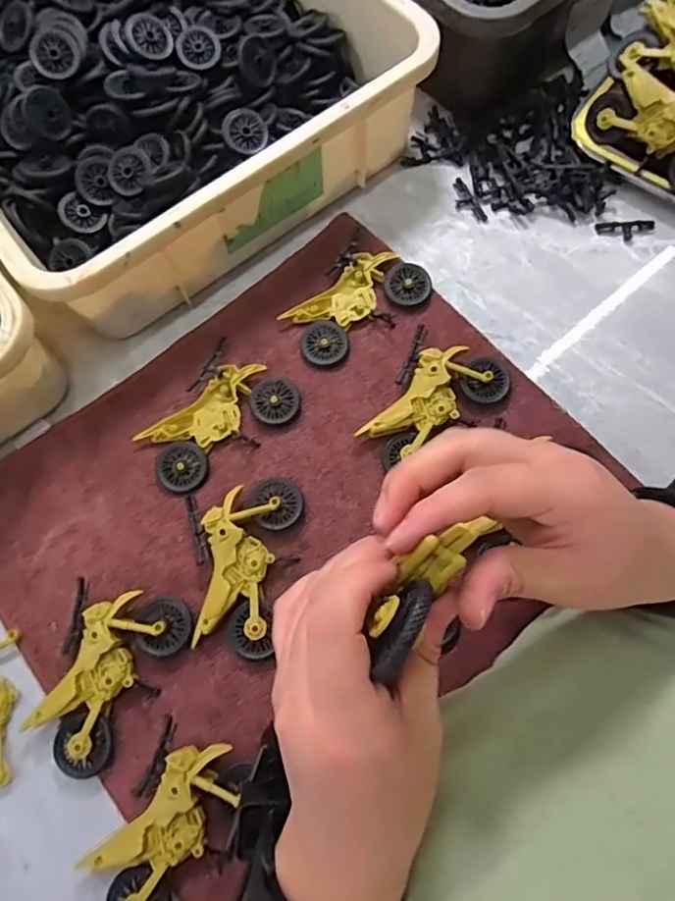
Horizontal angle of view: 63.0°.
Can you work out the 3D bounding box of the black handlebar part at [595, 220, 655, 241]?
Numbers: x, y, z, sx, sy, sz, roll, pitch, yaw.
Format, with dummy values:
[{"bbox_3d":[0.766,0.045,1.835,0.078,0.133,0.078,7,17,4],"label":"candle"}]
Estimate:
[{"bbox_3d":[0.246,-0.188,0.468,0.050,0.005,0.018,-3,72,2],"label":"black handlebar part"}]

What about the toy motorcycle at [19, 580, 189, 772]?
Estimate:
[{"bbox_3d":[-0.150,0.148,0.357,0.078,0.021,0.113,16,74,8],"label":"toy motorcycle"}]

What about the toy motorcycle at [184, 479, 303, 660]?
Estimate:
[{"bbox_3d":[-0.060,0.079,0.374,0.075,0.019,0.112,-7,72,0],"label":"toy motorcycle"}]

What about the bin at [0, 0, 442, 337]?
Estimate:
[{"bbox_3d":[-0.208,-0.369,0.489,0.355,0.089,0.510,-38,74,-9],"label":"bin"}]

